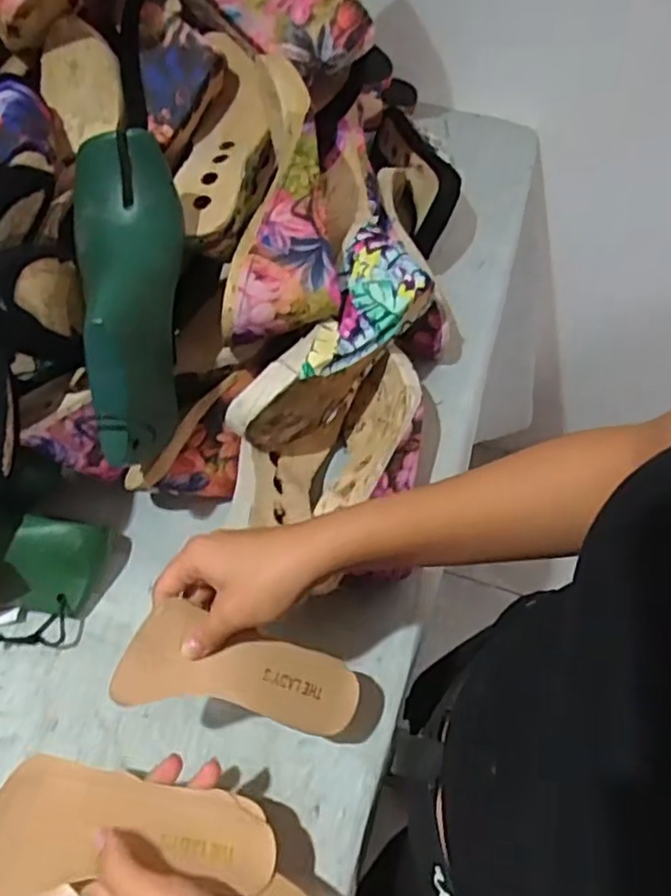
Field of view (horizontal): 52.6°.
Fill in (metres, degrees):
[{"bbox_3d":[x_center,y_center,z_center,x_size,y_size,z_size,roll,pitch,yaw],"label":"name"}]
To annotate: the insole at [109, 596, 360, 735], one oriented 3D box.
[{"bbox_3d":[-0.056,0.143,0.432,0.154,0.006,0.058,20,75,-19],"label":"insole"}]

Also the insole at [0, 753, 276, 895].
[{"bbox_3d":[-0.117,0.220,0.382,0.167,0.008,0.079,14,36,-21],"label":"insole"}]

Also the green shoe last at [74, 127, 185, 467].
[{"bbox_3d":[-0.149,-0.104,0.482,0.073,0.079,0.222,0,92,-2],"label":"green shoe last"}]

